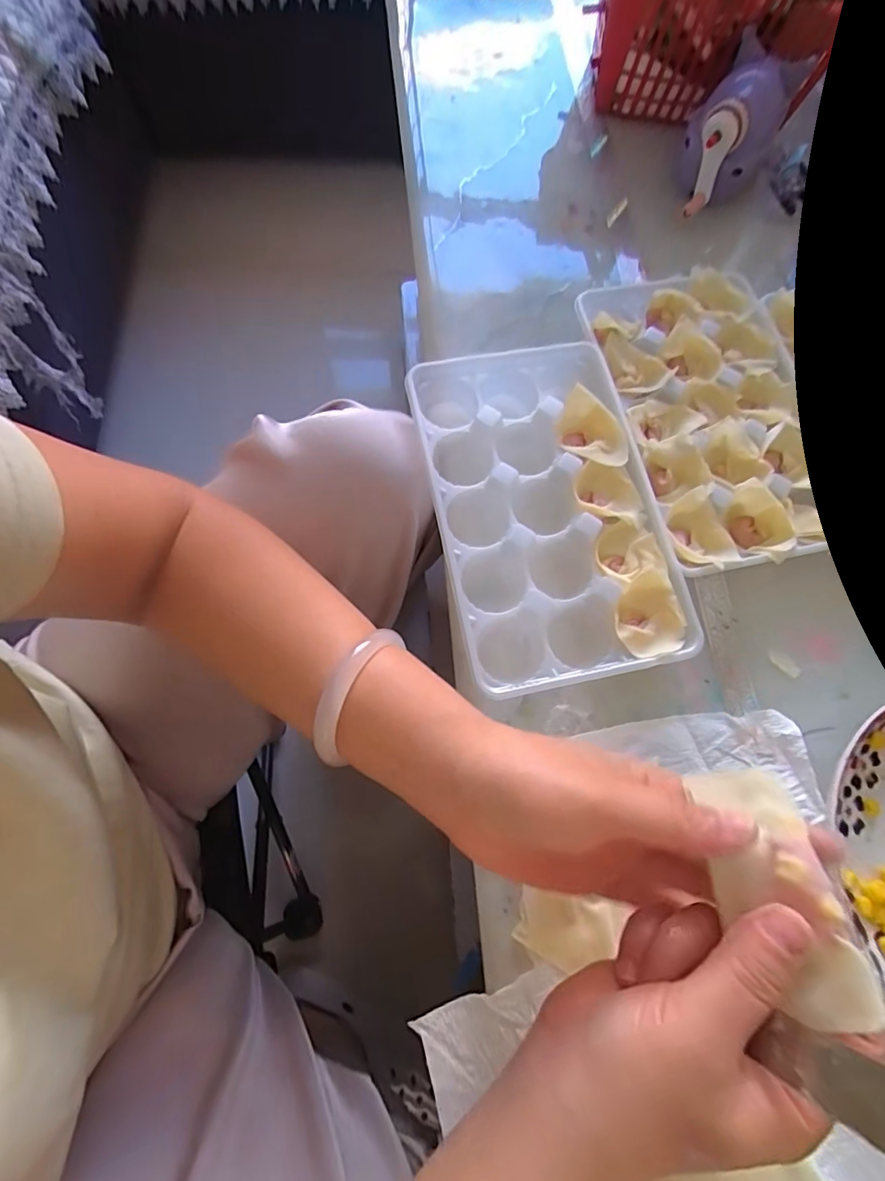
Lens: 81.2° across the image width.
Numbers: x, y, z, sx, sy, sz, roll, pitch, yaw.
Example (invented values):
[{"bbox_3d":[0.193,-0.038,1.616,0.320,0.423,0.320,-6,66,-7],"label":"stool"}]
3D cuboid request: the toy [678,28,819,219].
[{"bbox_3d":[0.235,-0.374,0.422,0.069,0.070,0.106,26,75,7],"label":"toy"}]

